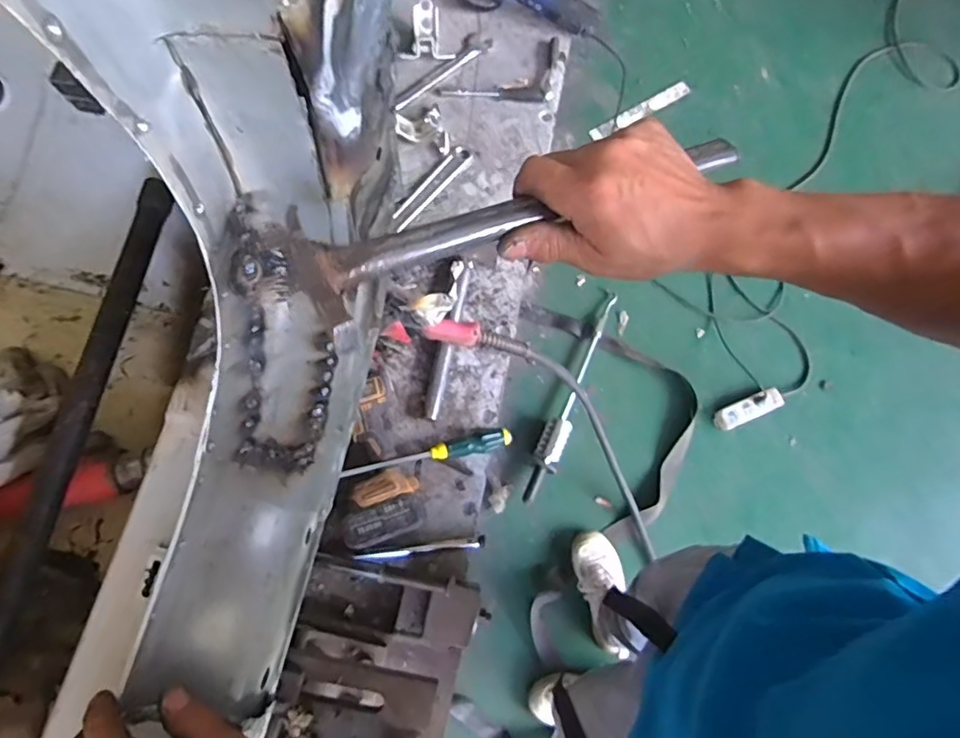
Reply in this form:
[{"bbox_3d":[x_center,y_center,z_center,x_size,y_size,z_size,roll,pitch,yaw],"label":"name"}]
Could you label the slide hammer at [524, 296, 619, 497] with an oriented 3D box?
[{"bbox_3d":[0.238,0.055,1.451,0.065,0.053,0.605,22,75,5],"label":"slide hammer"}]

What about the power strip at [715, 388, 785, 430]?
[{"bbox_3d":[0.699,0.105,1.465,0.177,0.046,0.056,-22,76,-7],"label":"power strip"}]

